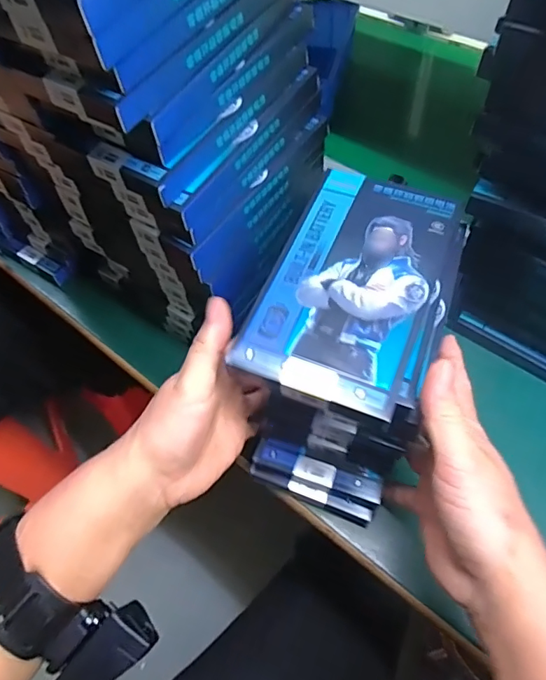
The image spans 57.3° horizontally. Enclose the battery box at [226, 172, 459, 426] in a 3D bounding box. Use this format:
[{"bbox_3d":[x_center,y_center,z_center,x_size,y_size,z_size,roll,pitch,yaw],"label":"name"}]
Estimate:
[{"bbox_3d":[0.049,-0.037,0.303,0.093,0.014,0.160,19,61,16],"label":"battery box"}]

